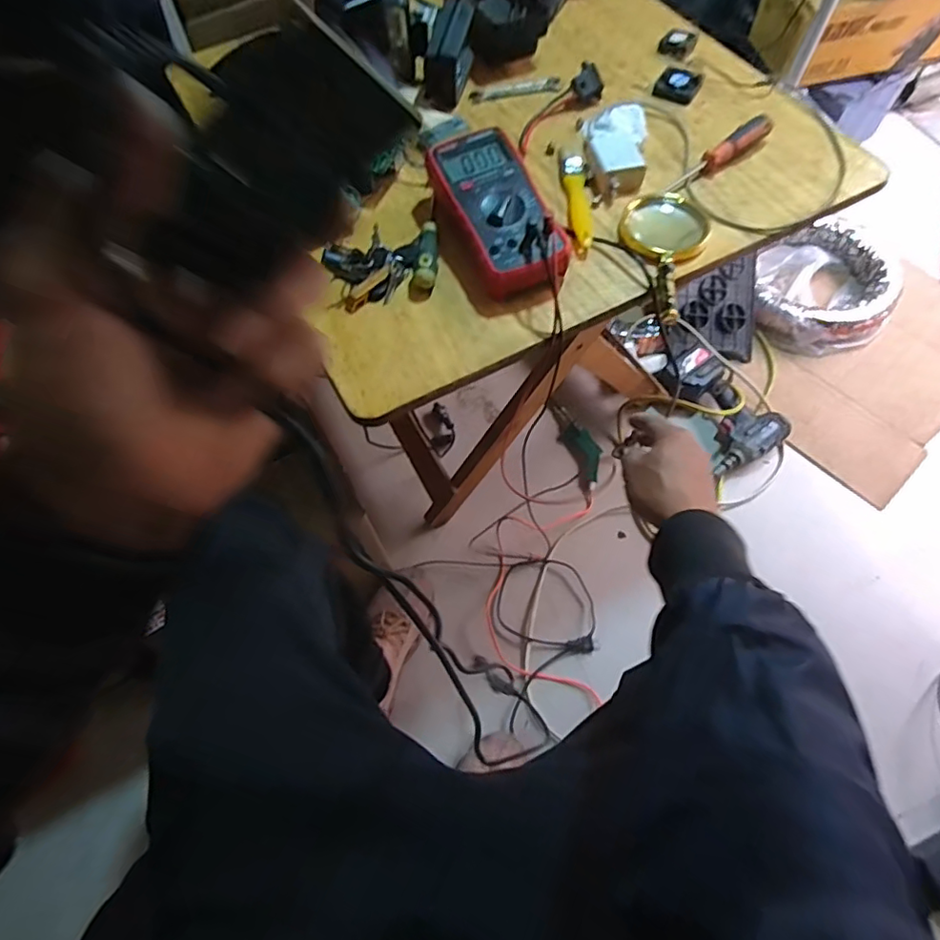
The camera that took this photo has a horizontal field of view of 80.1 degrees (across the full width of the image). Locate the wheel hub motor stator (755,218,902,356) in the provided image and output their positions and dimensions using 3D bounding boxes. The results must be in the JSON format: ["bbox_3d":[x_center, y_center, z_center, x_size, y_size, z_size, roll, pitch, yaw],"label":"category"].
[{"bbox_3d":[0.776,-0.401,1.216,0.287,0.065,0.343,17,66,10],"label":"wheel hub motor stator"}]

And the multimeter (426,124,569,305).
[{"bbox_3d":[0.025,-0.257,0.568,0.089,0.053,0.198,-20,65,-8],"label":"multimeter"}]

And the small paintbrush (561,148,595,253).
[{"bbox_3d":[0.117,-0.302,0.613,0.029,0.009,0.161,-1,64,1],"label":"small paintbrush"}]

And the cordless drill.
[{"bbox_3d":[0.507,-0.127,1.095,0.166,0.074,0.234,-22,65,-9],"label":"cordless drill"}]

